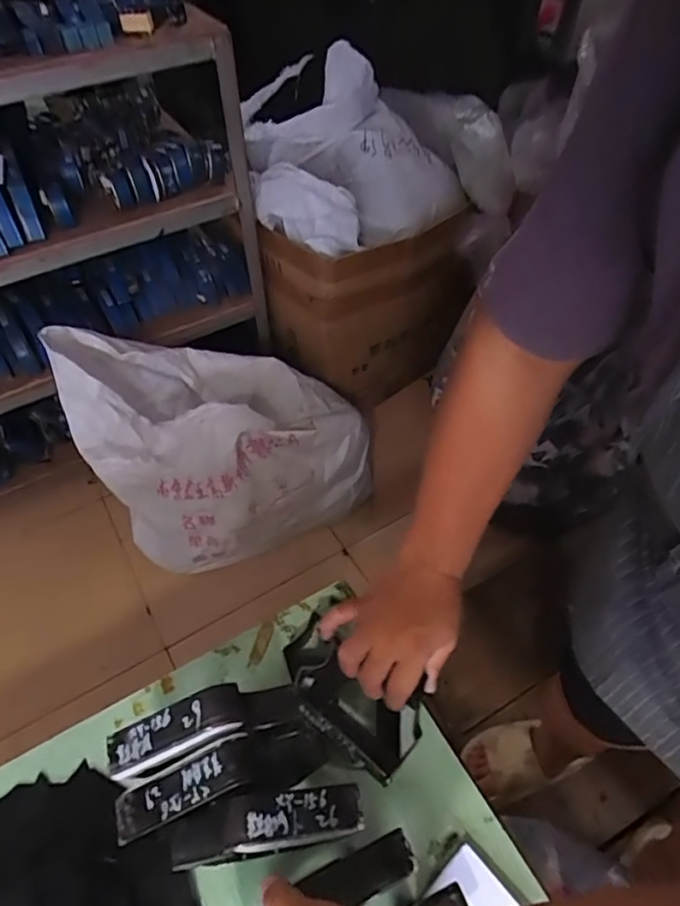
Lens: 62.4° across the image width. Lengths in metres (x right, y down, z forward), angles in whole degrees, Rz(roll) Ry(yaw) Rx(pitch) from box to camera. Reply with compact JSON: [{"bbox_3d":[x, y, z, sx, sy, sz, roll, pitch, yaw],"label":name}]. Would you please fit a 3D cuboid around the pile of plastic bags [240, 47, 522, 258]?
[{"bbox_3d":[0.061,-0.749,1.390,0.579,0.307,0.480,-16,54,-21],"label":"pile of plastic bags"}]

